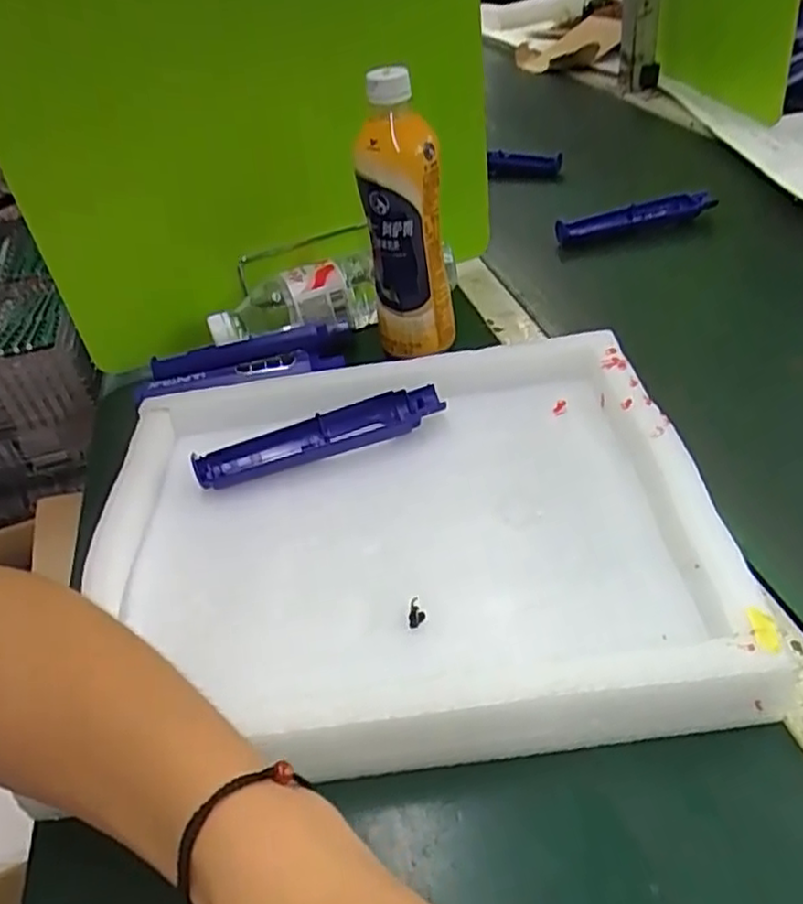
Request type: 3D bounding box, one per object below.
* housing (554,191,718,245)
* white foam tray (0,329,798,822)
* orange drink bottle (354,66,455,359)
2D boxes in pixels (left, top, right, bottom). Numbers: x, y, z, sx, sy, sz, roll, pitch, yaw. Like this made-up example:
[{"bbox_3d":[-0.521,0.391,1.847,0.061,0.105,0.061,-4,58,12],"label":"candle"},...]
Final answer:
[{"bbox_3d":[0.247,-0.249,0.741,0.174,0.028,0.026,-15,40,-7],"label":"housing"},{"bbox_3d":[-0.006,0.044,0.414,0.337,0.057,0.285,-9,40,0],"label":"white foam tray"},{"bbox_3d":[0.000,-0.184,0.534,0.062,0.188,0.057,-10,40,-1],"label":"orange drink bottle"}]

